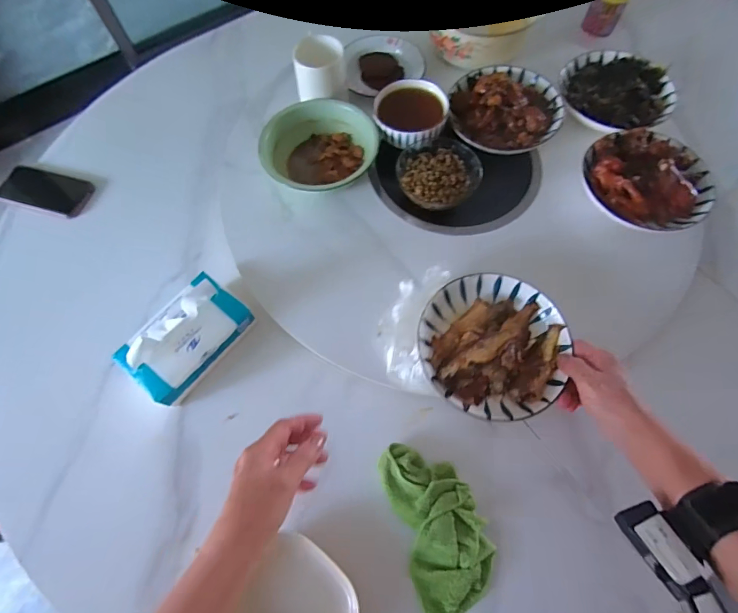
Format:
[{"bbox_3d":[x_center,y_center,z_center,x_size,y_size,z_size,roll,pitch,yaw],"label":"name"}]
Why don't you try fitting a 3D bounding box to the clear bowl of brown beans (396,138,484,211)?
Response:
[{"bbox_3d":[0.100,-0.196,0.608,0.113,0.045,0.110,-1,67,2],"label":"clear bowl of brown beans"}]

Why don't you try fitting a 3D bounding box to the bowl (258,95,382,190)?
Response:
[{"bbox_3d":[-0.074,-0.241,0.638,0.153,0.069,0.157,-1,67,2],"label":"bowl"}]

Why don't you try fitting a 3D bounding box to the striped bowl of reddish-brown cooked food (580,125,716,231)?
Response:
[{"bbox_3d":[0.402,-0.191,0.585,0.172,0.045,0.160,25,70,12],"label":"striped bowl of reddish-brown cooked food"}]

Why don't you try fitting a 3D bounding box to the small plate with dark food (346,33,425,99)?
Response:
[{"bbox_3d":[0.017,-0.431,0.729,0.137,0.021,0.127,-1,67,2],"label":"small plate with dark food"}]

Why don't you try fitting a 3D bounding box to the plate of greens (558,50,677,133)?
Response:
[{"bbox_3d":[0.398,-0.345,0.665,0.176,0.037,0.190,-1,67,2],"label":"plate of greens"}]

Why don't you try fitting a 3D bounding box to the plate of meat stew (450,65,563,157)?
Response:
[{"bbox_3d":[0.217,-0.324,0.651,0.167,0.043,0.165,-1,67,2],"label":"plate of meat stew"}]

